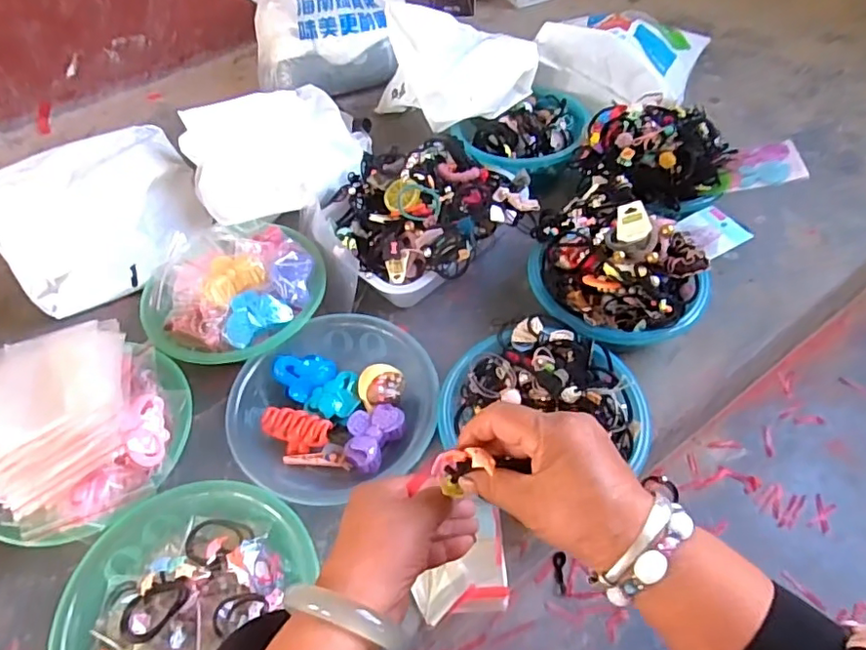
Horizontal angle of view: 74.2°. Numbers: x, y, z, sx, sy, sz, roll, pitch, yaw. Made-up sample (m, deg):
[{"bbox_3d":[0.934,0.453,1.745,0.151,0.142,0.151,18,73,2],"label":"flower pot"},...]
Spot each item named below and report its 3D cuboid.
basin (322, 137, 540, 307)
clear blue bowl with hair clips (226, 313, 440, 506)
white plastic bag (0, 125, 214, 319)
[{"bbox_3d":[0.004,-0.155,0.822,0.275,0.131,0.206,-21,55,-12],"label":"basin"},{"bbox_3d":[-0.117,0.099,0.690,0.236,0.076,0.217,-31,57,-18],"label":"clear blue bowl with hair clips"},{"bbox_3d":[-0.515,-0.173,0.887,0.285,0.098,0.315,-21,55,-12],"label":"white plastic bag"}]

